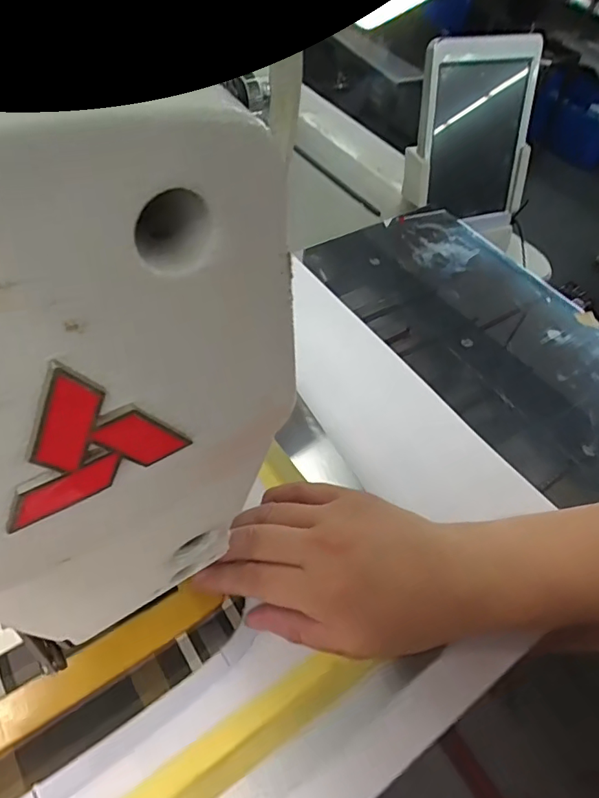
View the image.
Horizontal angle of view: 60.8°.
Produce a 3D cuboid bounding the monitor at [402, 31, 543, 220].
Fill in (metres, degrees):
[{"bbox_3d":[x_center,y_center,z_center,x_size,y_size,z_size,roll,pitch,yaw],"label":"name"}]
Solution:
[{"bbox_3d":[0.207,-0.307,0.592,0.152,0.185,0.032,-12,36,-15],"label":"monitor"}]

